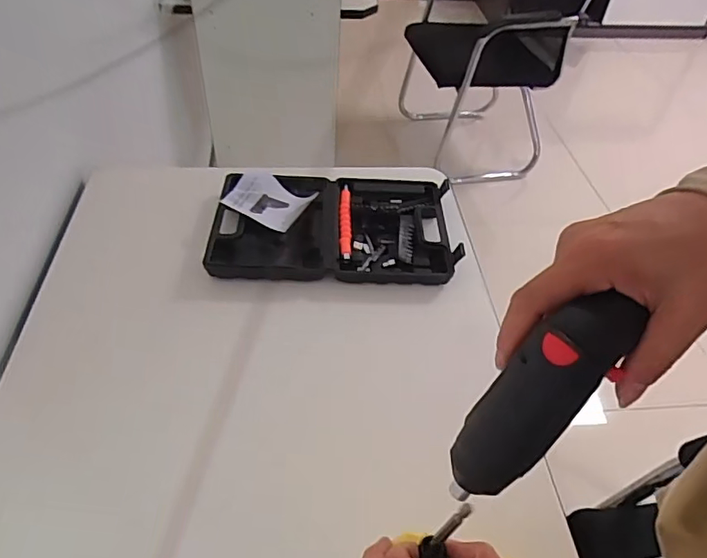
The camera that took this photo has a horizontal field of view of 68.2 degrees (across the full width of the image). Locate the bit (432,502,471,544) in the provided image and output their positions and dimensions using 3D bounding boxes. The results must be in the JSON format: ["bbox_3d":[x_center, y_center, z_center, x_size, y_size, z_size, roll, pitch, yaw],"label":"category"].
[{"bbox_3d":[0.060,0.154,0.326,0.005,0.045,0.007,0,41,-37],"label":"bit"}]

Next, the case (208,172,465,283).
[{"bbox_3d":[-0.026,-0.079,0.778,0.341,0.037,0.212,2,46,-2],"label":"case"}]

